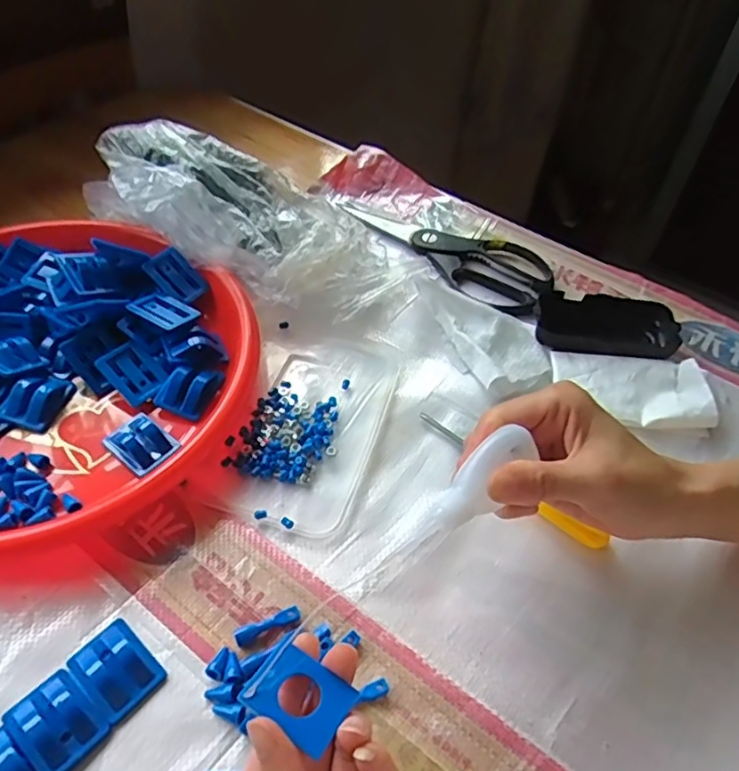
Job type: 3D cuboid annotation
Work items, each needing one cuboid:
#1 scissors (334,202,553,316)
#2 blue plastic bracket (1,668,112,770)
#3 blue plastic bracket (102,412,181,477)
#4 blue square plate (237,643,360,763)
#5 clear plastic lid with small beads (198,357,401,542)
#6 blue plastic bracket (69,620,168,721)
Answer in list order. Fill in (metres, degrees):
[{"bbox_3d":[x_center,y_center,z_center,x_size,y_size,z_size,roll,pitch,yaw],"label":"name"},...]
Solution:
[{"bbox_3d":[0.075,-0.132,0.564,0.088,0.013,0.212,-33,59,-28],"label":"scissors"},{"bbox_3d":[-0.156,0.167,0.304,0.044,0.013,0.034,34,55,23],"label":"blue plastic bracket"},{"bbox_3d":[-0.150,0.038,0.403,0.036,0.009,0.033,44,64,2],"label":"blue plastic bracket"},{"bbox_3d":[-0.029,0.130,0.255,0.040,0.005,0.029,28,44,14],"label":"blue square plate"},{"bbox_3d":[-0.039,0.027,0.428,0.092,0.009,0.155,19,51,11],"label":"clear plastic lid with small beads"},{"bbox_3d":[-0.134,0.148,0.322,0.044,0.014,0.033,35,55,23],"label":"blue plastic bracket"}]

